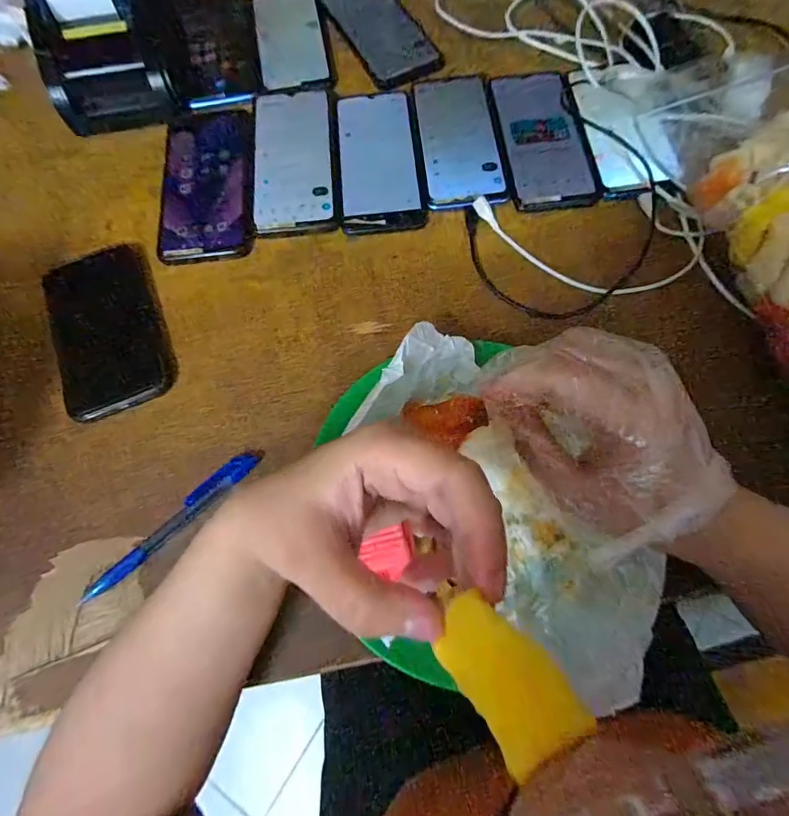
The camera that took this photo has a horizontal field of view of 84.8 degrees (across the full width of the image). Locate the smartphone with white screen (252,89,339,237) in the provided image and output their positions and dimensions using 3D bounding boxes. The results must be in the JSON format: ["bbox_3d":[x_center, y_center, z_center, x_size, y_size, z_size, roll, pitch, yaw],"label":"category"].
[{"bbox_3d":[-0.094,-0.233,0.401,0.074,0.005,0.168,-6,70,-1],"label":"smartphone with white screen"}]

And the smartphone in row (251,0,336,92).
[{"bbox_3d":[-0.110,-0.396,0.461,0.073,0.004,0.158,-12,70,-3],"label":"smartphone in row"}]

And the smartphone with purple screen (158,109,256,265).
[{"bbox_3d":[-0.170,-0.207,0.394,0.085,0.006,0.168,-5,70,0],"label":"smartphone with purple screen"}]

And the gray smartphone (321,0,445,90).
[{"bbox_3d":[-0.016,-0.411,0.470,0.077,0.008,0.173,-26,71,-8],"label":"gray smartphone"}]

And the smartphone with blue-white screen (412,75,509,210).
[{"bbox_3d":[0.059,-0.257,0.407,0.072,0.006,0.169,-4,70,0],"label":"smartphone with blue-white screen"}]

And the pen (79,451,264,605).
[{"bbox_3d":[-0.150,0.076,0.293,0.142,0.011,0.018,-40,74,-12],"label":"pen"}]

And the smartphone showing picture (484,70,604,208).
[{"bbox_3d":[0.136,-0.255,0.404,0.078,0.006,0.163,-5,70,0],"label":"smartphone showing picture"}]

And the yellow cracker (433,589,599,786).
[{"bbox_3d":[0.031,0.076,0.124,0.025,0.004,0.044,-37,58,-5],"label":"yellow cracker"}]

